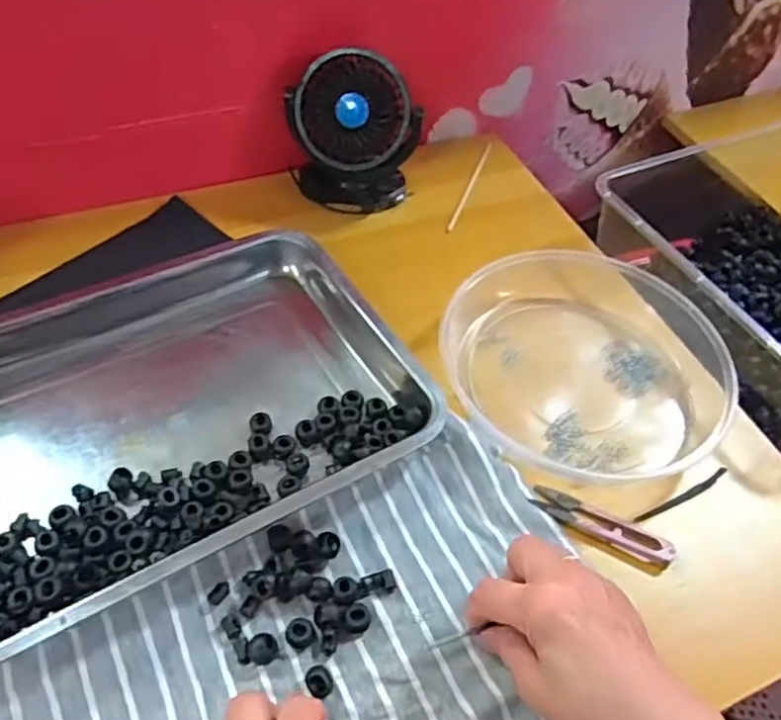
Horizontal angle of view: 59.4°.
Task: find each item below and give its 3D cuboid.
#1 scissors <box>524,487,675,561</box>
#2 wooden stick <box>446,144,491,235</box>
[{"bbox_3d":[0.147,0.113,0.479,0.099,0.011,0.022,25,54,14],"label":"scissors"},{"bbox_3d":[0.086,-0.188,0.723,0.007,0.004,0.163,19,53,10],"label":"wooden stick"}]

